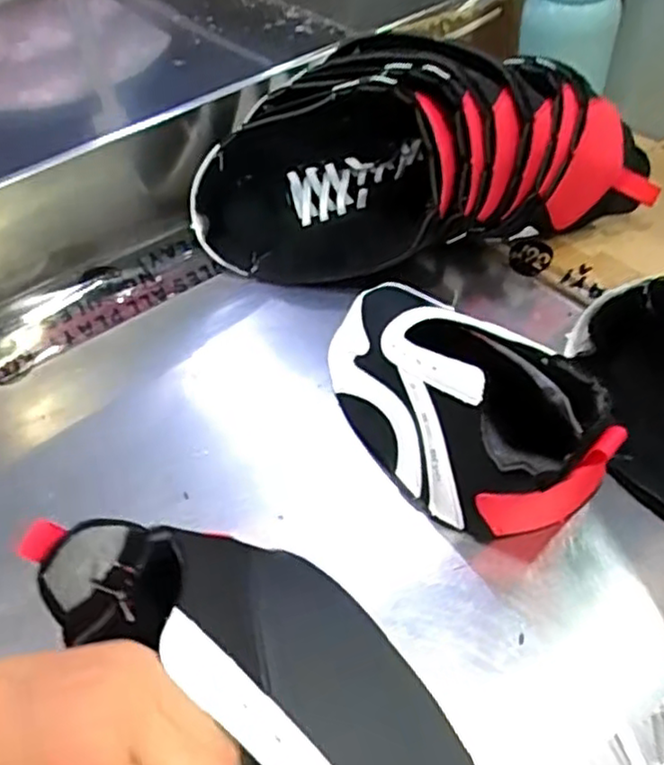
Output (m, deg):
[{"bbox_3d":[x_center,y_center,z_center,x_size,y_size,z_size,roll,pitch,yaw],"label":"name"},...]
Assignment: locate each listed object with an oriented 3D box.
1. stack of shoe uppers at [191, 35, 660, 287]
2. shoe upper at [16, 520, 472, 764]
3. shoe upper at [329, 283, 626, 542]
[{"bbox_3d":[0.060,-0.175,0.540,0.341,0.136,0.140,-7,47,-1],"label":"stack of shoe uppers"},{"bbox_3d":[-0.027,0.142,0.267,0.130,0.063,0.222,-29,60,-20],"label":"shoe upper"},{"bbox_3d":[0.065,0.004,0.416,0.101,0.078,0.213,-29,51,-20],"label":"shoe upper"}]

